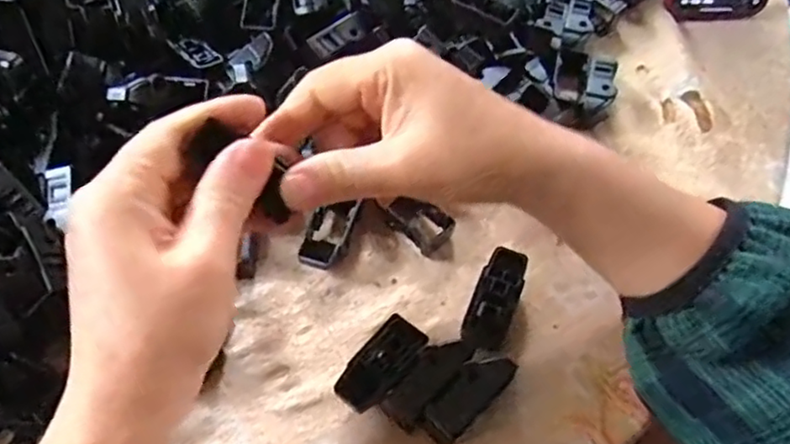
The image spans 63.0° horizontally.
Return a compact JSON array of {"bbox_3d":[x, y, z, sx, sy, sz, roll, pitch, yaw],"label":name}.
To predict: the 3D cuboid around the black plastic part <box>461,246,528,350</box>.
[{"bbox_3d":[0.051,0.040,0.327,0.021,0.020,0.053,21,60,11],"label":"black plastic part"}]

